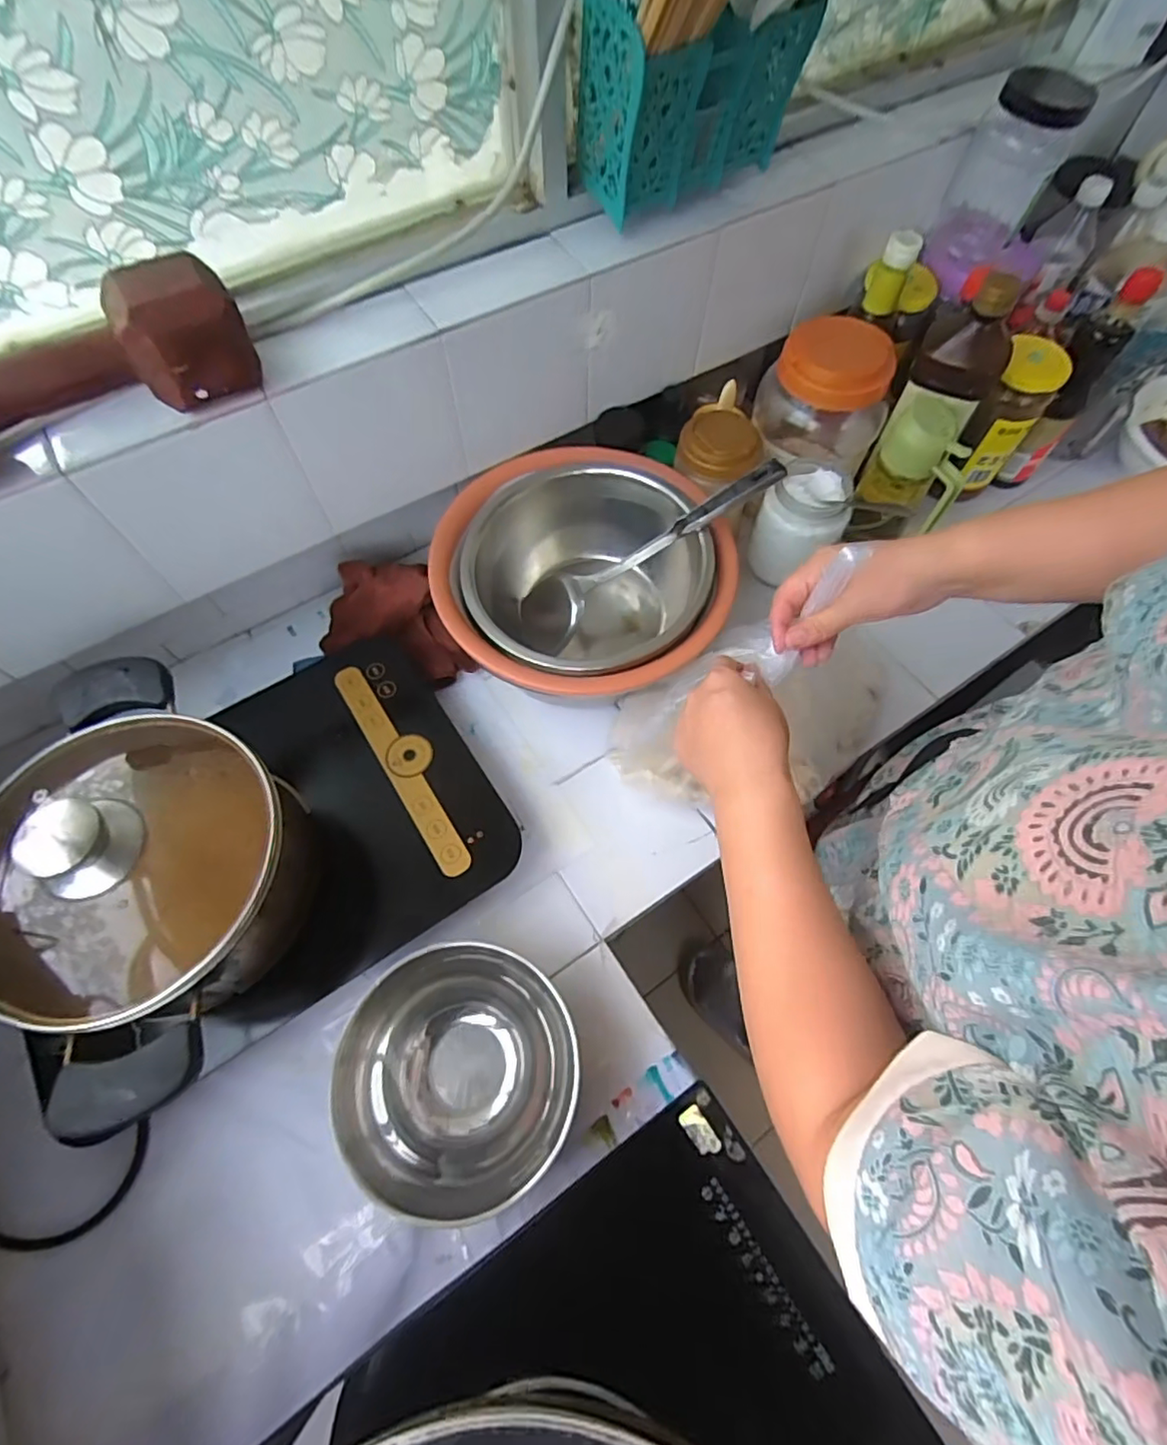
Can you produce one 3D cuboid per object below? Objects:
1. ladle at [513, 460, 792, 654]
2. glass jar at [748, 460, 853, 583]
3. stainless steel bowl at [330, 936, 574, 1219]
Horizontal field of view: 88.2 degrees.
[{"bbox_3d":[0.063,-0.158,0.601,0.296,0.041,0.070,-26,63,21],"label":"ladle"},{"bbox_3d":[0.239,-0.221,0.670,0.085,0.110,0.092,0,64,0],"label":"glass jar"},{"bbox_3d":[-0.091,0.266,0.466,0.167,0.081,0.167,0,64,0],"label":"stainless steel bowl"}]

